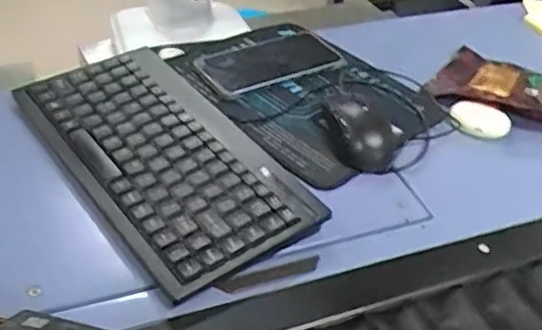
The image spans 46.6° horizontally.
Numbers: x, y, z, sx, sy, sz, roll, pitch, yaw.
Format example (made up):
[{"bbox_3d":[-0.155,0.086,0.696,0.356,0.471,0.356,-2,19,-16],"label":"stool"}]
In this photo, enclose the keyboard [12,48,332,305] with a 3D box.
[{"bbox_3d":[-0.096,-0.015,0.546,0.148,0.021,0.284,-24,50,-31],"label":"keyboard"}]

